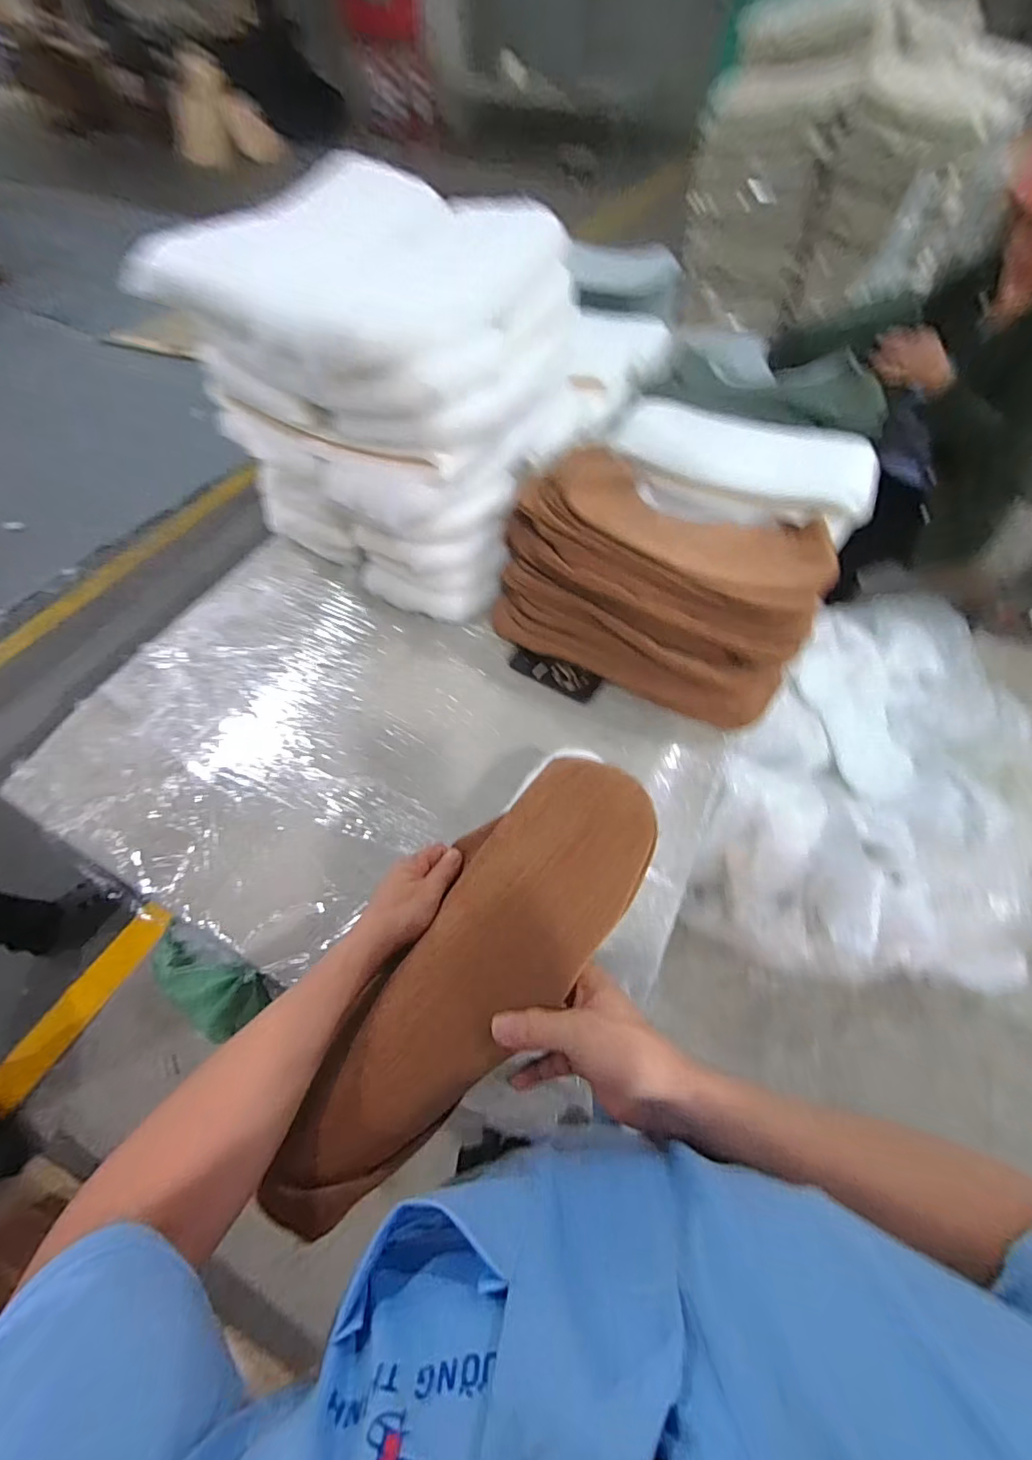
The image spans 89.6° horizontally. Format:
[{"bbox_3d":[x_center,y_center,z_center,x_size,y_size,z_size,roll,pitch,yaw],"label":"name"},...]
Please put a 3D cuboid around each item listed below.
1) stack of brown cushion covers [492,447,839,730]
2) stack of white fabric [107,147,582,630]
[{"bbox_3d":[0.238,-0.260,0.888,0.513,0.225,0.339,25,62,15],"label":"stack of brown cushion covers"},{"bbox_3d":[-0.202,-0.539,0.897,0.474,0.447,0.428,23,62,14],"label":"stack of white fabric"}]

